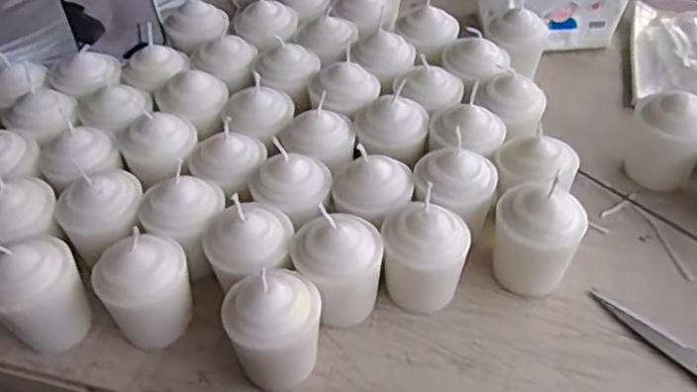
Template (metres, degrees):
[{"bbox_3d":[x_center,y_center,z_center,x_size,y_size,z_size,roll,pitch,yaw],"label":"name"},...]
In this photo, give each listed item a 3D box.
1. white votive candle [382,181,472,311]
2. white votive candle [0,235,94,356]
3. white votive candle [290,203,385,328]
[{"bbox_3d":[0.050,0.043,0.454,0.056,0.066,0.049,6,46,8],"label":"white votive candle"},{"bbox_3d":[-0.205,0.060,0.445,0.056,0.079,0.058,-1,46,1],"label":"white votive candle"},{"bbox_3d":[-0.006,0.046,0.447,0.055,0.064,0.047,-26,50,-21],"label":"white votive candle"}]

